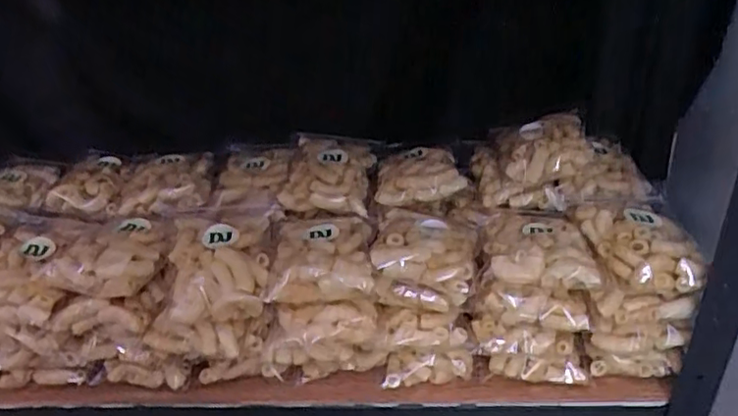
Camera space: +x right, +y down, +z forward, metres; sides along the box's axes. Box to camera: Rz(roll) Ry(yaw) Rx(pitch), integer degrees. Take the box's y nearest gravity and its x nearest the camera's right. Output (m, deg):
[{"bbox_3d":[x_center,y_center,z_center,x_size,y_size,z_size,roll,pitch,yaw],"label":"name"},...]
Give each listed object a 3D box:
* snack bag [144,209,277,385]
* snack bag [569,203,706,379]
[{"bbox_3d":[-0.124,0.077,0.521,0.094,0.118,0.123,-3,31,1],"label":"snack bag"},{"bbox_3d":[0.210,0.070,0.498,0.075,0.120,0.087,-1,31,4],"label":"snack bag"}]

